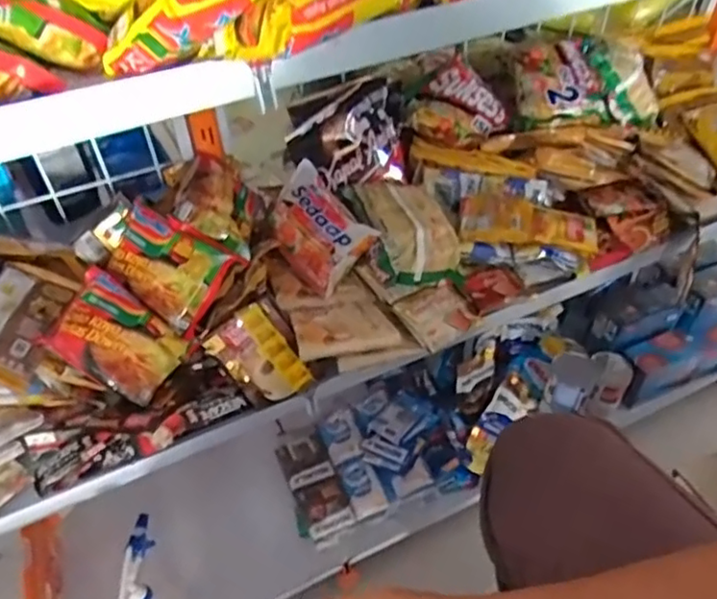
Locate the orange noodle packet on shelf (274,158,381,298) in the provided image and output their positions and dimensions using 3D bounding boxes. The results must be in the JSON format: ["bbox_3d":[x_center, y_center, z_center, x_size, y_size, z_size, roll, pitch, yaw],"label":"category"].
[{"bbox_3d":[-0.056,-0.089,0.758,0.149,0.040,0.099,46,105,18],"label":"orange noodle packet on shelf"}]

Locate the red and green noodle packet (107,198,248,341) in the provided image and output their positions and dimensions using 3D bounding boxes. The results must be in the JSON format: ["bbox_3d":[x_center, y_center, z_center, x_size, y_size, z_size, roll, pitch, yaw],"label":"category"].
[{"bbox_3d":[-0.214,-0.037,0.691,0.135,0.036,0.100,32,96,12],"label":"red and green noodle packet"}]

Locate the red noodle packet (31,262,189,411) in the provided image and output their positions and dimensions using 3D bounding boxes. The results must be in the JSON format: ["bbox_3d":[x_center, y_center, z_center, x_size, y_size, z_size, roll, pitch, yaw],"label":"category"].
[{"bbox_3d":[-0.252,0.041,0.651,0.129,0.020,0.095,39,60,-11],"label":"red noodle packet"}]

